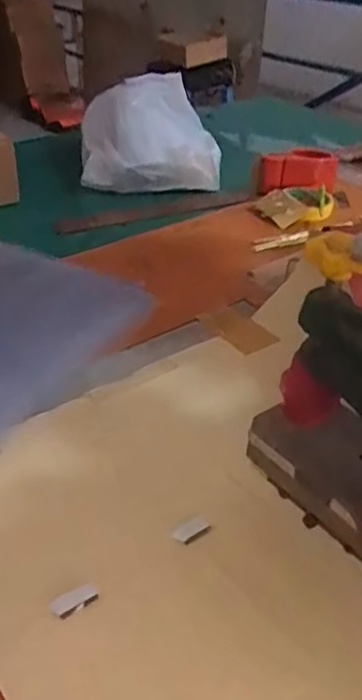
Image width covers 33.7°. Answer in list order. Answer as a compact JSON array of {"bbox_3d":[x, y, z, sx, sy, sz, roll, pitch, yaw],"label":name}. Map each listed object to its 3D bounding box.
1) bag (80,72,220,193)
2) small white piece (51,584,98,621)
[{"bbox_3d":[-0.056,-0.379,1.026,0.235,0.135,0.206,-1,37,-2],"label":"bag"},{"bbox_3d":[-0.070,0.166,0.392,0.031,0.008,0.014,-17,41,-24],"label":"small white piece"}]

